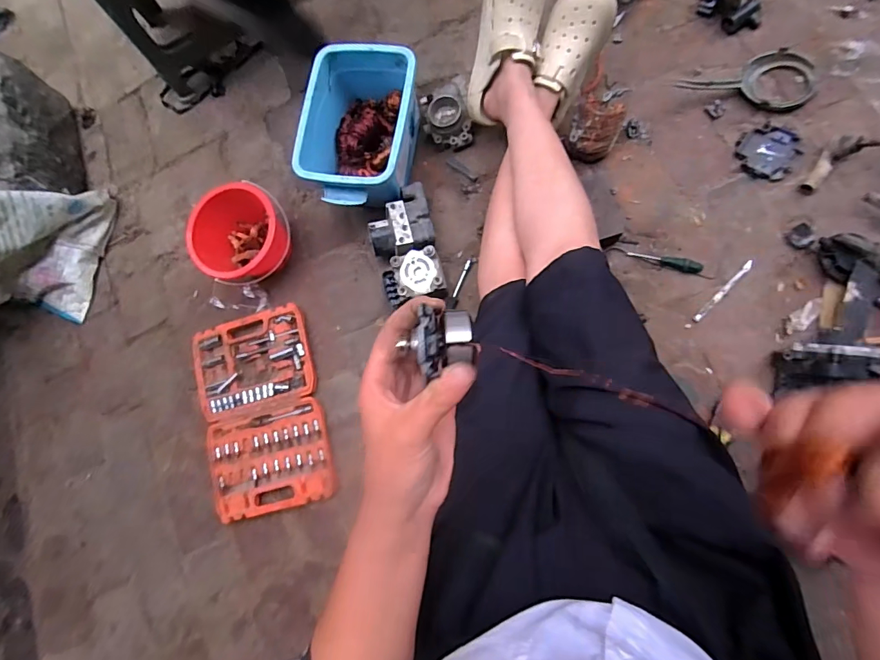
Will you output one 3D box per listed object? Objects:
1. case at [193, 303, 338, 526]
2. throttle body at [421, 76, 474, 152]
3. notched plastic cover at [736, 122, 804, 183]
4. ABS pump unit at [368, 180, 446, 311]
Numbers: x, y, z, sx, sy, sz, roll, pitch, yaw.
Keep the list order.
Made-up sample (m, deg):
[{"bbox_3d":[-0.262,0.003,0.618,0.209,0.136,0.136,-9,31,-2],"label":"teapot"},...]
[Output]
[{"bbox_3d":[-0.354,0.162,0.887,0.248,0.036,0.386,-14,80,8],"label":"case"},{"bbox_3d":[0.013,-0.425,0.872,0.097,0.056,0.128,-8,83,10],"label":"throttle body"},{"bbox_3d":[0.560,-0.308,0.758,0.093,0.008,0.091,31,93,23],"label":"notched plastic cover"},{"bbox_3d":[-0.061,-0.153,0.835,0.121,0.086,0.209,-12,82,9],"label":"ABS pump unit"}]

